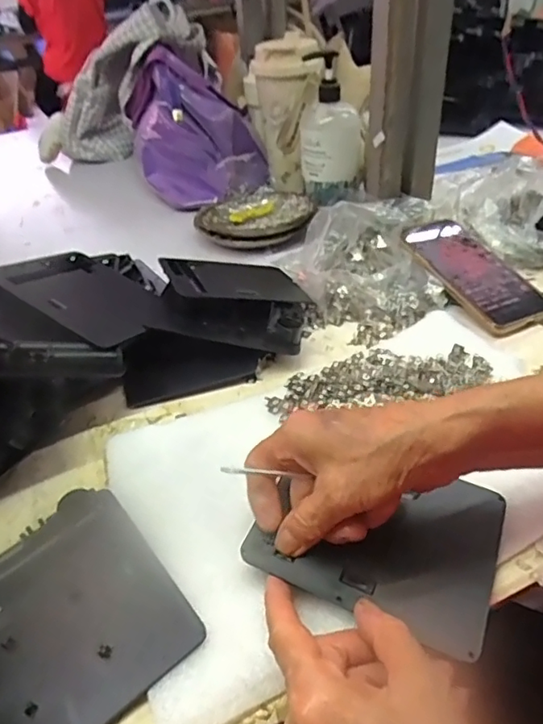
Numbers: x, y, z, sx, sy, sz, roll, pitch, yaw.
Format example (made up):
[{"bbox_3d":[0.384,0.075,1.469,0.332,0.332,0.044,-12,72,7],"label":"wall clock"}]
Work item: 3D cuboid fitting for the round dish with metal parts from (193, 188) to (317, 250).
[{"bbox_3d":[-0.021,-0.183,0.686,0.145,0.025,0.143,-4,39,3],"label":"round dish with metal parts"}]

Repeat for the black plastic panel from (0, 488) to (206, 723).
[{"bbox_3d":[-0.112,0.138,0.305,0.107,0.027,0.122,-29,43,-27],"label":"black plastic panel"}]

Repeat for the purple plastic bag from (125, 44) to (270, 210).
[{"bbox_3d":[-0.101,-0.312,0.743,0.168,0.154,0.245,-11,39,-6],"label":"purple plastic bag"}]

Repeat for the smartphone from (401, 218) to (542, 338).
[{"bbox_3d":[0.196,-0.089,0.538,0.082,0.011,0.161,-19,53,-17],"label":"smartphone"}]

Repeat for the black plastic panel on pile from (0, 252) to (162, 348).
[{"bbox_3d":[-0.158,-0.060,0.477,0.129,0.007,0.111,29,30,12],"label":"black plastic panel on pile"}]

